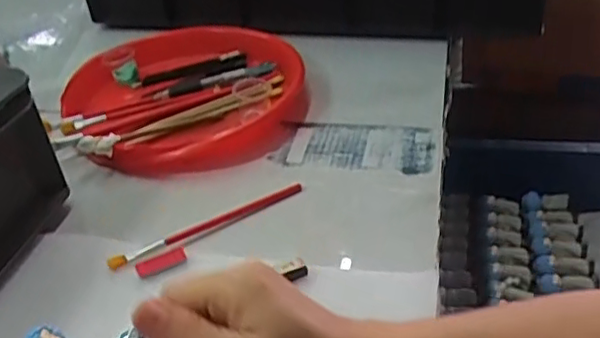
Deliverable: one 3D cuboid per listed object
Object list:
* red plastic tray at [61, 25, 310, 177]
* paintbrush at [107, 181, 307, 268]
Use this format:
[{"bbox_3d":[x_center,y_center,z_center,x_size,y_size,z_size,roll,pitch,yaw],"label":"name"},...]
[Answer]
[{"bbox_3d":[-0.122,-0.084,0.663,0.254,0.039,0.252,6,37,18],"label":"red plastic tray"},{"bbox_3d":[-0.071,0.042,0.501,0.166,0.012,0.014,-25,39,-24],"label":"paintbrush"}]

